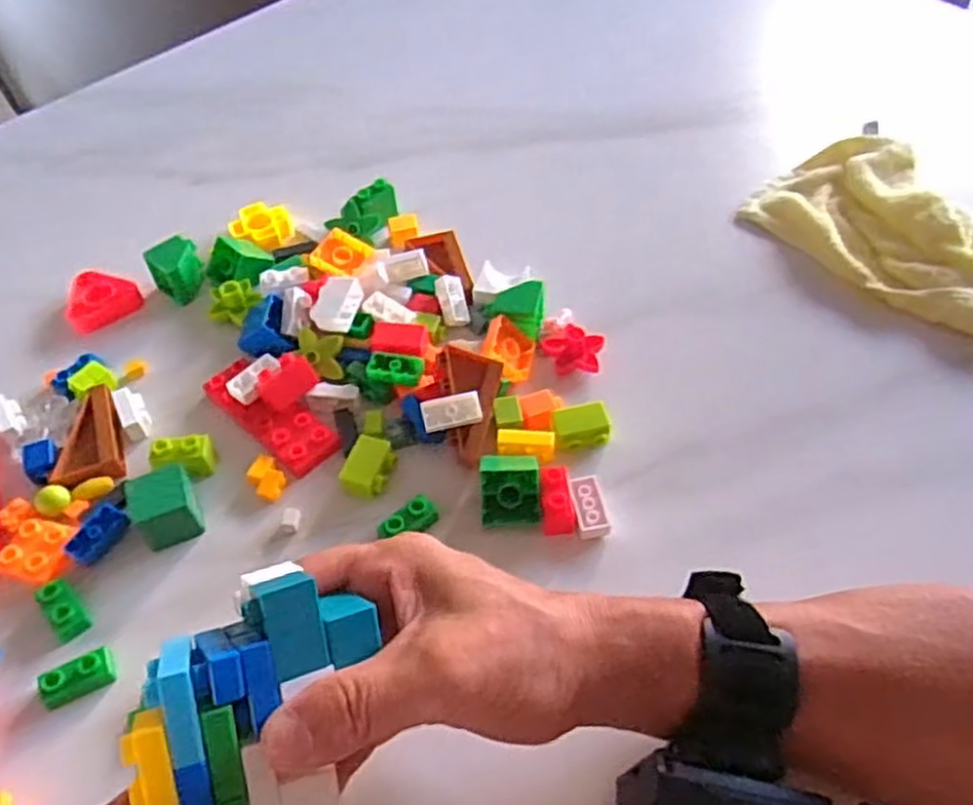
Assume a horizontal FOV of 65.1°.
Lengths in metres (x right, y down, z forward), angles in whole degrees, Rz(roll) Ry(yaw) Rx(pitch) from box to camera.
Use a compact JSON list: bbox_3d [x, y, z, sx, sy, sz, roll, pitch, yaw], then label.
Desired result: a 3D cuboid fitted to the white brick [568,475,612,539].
[{"bbox_3d":[0.054,0.056,0.408,0.016,0.012,0.034,-10,52,-6],"label":"white brick"}]

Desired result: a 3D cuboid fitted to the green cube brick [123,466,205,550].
[{"bbox_3d":[-0.169,0.056,0.404,0.032,0.029,0.032,-23,54,-16],"label":"green cube brick"}]

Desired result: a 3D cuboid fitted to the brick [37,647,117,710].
[{"bbox_3d":[-0.191,0.130,0.356,0.034,0.014,0.014,-23,54,-16],"label":"brick"}]

